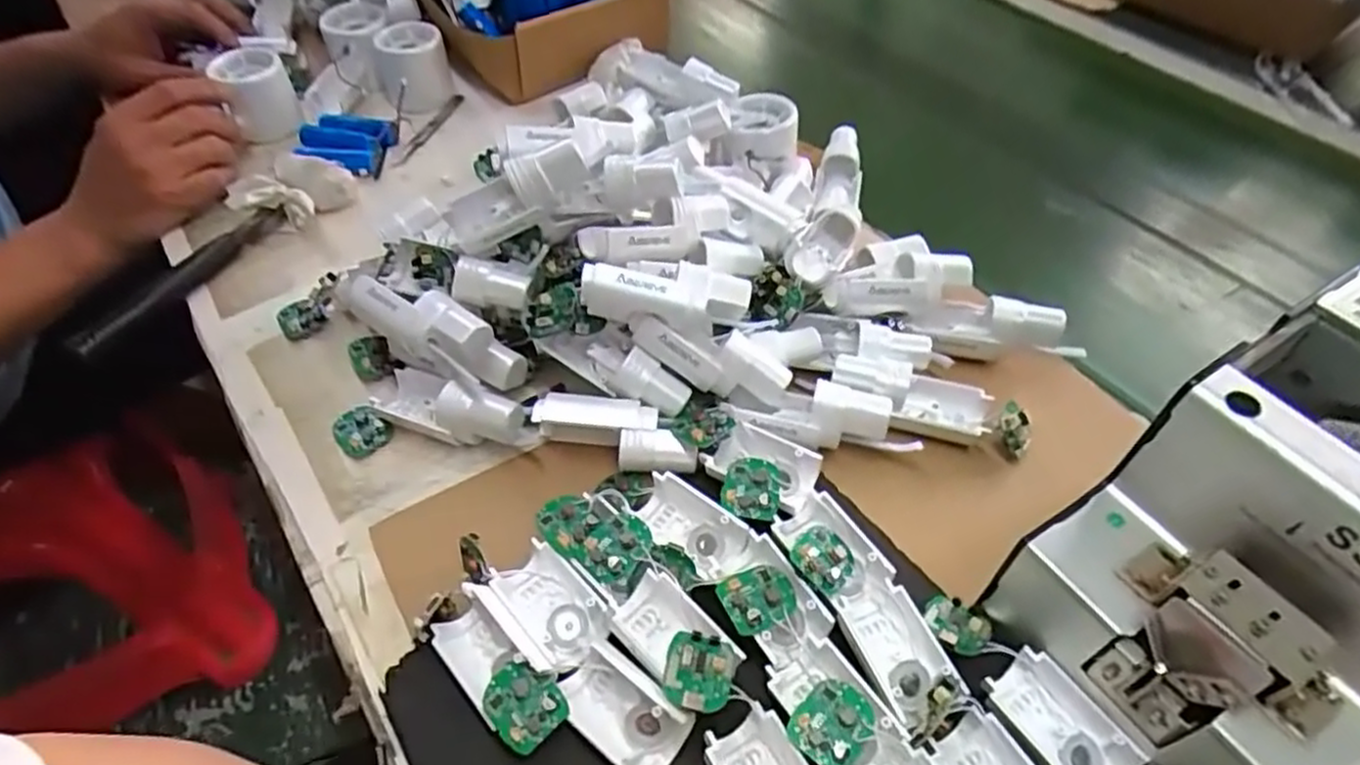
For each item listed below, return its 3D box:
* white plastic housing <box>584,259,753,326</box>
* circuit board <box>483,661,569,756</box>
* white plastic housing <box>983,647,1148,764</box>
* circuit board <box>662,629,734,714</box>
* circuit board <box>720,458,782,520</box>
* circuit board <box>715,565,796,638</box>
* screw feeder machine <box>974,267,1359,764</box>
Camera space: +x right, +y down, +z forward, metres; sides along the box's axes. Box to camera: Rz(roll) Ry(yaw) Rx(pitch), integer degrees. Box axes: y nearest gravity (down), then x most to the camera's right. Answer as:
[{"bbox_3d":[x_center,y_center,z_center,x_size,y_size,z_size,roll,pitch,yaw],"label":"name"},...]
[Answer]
[{"bbox_3d":[-0.007,-0.054,0.405,0.091,0.021,0.027,2,50,1],"label":"white plastic housing"},{"bbox_3d":[-0.067,0.138,0.317,0.030,0.005,0.033,-41,72,-13],"label":"circuit board"},{"bbox_3d":[0.158,0.145,0.311,0.034,0.021,0.057,-28,56,-21],"label":"white plastic housing"},{"bbox_3d":[0.008,0.123,0.314,0.028,0.012,0.033,8,51,7],"label":"circuit board"},{"bbox_3d":[0.036,0.054,0.379,0.029,0.005,0.034,4,53,8],"label":"circuit board"},{"bbox_3d":[0.036,0.100,0.341,0.034,0.006,0.027,-16,58,-14],"label":"circuit board"},{"bbox_3d":[0.243,0.070,0.301,0.175,0.141,0.131,-26,55,-20],"label":"screw feeder machine"}]

